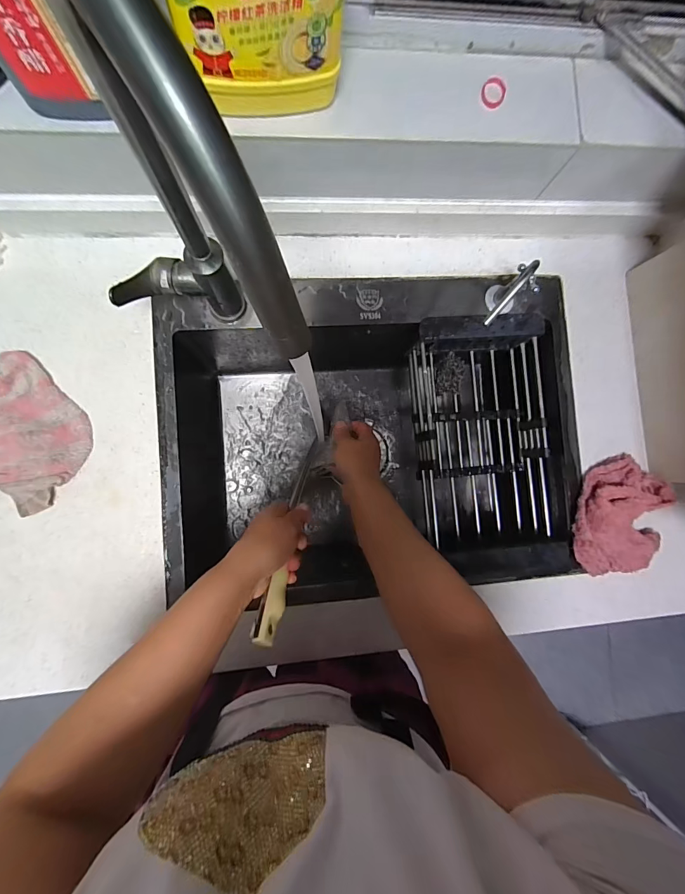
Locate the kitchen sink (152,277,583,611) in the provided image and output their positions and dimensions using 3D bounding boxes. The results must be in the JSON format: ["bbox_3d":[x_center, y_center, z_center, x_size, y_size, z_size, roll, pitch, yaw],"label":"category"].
[{"bbox_3d":[0.042,-0.023,0.632,0.582,0.218,0.423,-3,87,-6],"label":"kitchen sink"}]

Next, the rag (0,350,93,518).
[{"bbox_3d":[-0.381,-0.014,0.464,0.120,0.035,0.179,17,85,-5],"label":"rag"}]

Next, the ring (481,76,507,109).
[{"bbox_3d":[0.169,-0.397,0.423,0.027,0.006,0.033,28,85,-4],"label":"ring"}]

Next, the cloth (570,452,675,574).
[{"bbox_3d":[0.396,0.097,0.536,0.124,0.053,0.160,4,86,-7],"label":"cloth"}]

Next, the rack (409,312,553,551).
[{"bbox_3d":[0.217,-0.024,0.592,0.192,0.082,0.334,-4,88,-6],"label":"rack"}]

